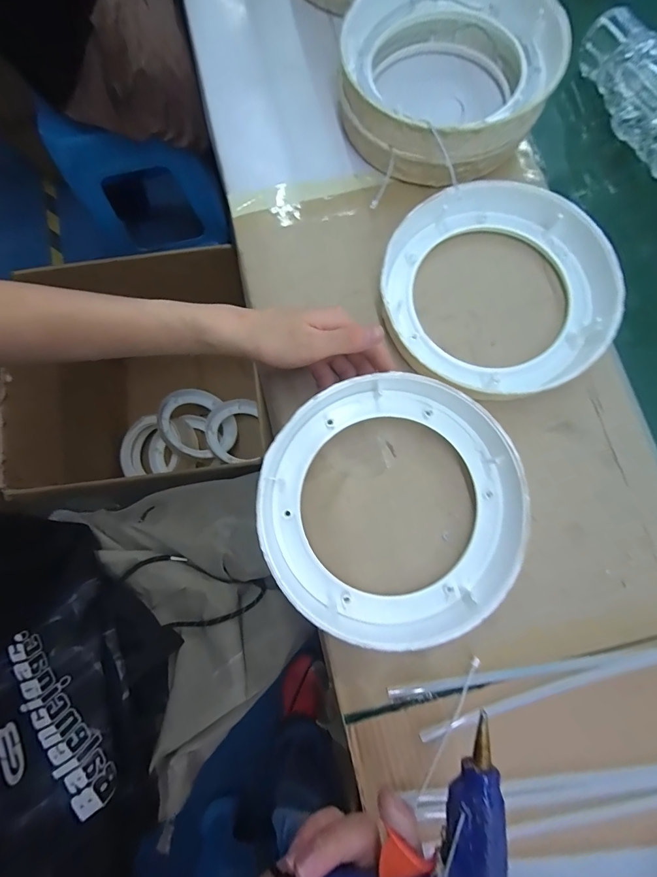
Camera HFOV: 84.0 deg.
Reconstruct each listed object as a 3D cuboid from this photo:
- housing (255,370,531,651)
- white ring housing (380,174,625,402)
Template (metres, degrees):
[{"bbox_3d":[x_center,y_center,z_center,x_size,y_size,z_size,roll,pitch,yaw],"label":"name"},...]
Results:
[{"bbox_3d":[0.052,0.056,0.303,0.210,0.042,0.210,0,79,1],"label":"housing"},{"bbox_3d":[0.160,-0.143,0.351,0.207,0.039,0.209,-1,78,3],"label":"white ring housing"}]

